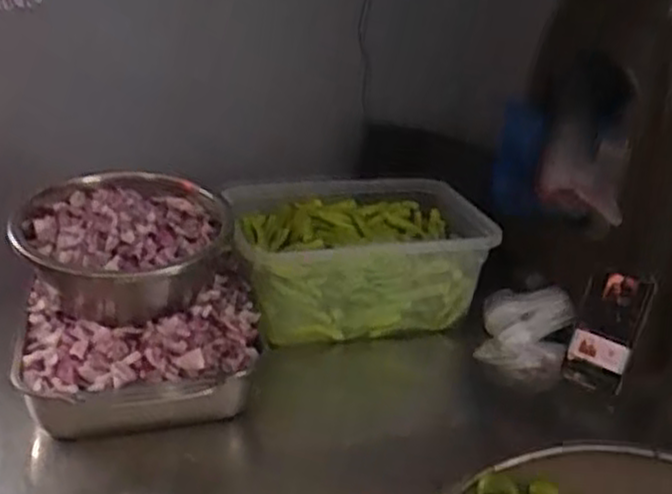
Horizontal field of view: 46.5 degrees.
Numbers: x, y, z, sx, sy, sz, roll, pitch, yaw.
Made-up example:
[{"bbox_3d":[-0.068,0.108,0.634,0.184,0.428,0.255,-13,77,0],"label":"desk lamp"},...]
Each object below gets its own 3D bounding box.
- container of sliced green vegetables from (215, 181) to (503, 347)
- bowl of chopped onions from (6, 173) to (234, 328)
[{"bbox_3d":[0.020,0.003,1.154,0.347,0.144,0.294,-2,25,-14],"label":"container of sliced green vegetables"},{"bbox_3d":[-0.260,0.001,0.952,0.211,0.116,0.227,3,24,-2],"label":"bowl of chopped onions"}]

